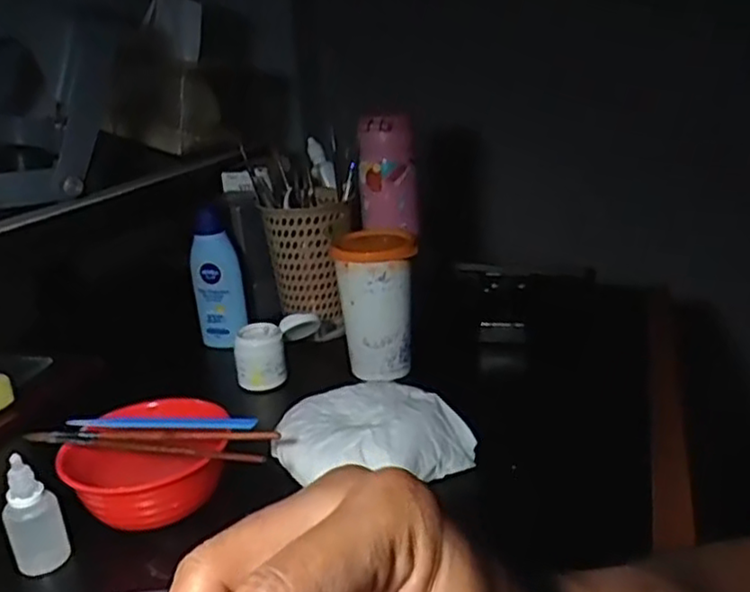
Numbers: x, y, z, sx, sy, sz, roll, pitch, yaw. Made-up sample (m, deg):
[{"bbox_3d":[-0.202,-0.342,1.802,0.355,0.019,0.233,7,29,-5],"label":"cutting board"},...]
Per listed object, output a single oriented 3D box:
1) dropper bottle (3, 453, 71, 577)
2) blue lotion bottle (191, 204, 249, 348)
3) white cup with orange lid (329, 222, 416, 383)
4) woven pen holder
[{"bbox_3d":[-0.208,0.133,0.423,0.027,0.071,0.022,-8,21,-14],"label":"dropper bottle"},{"bbox_3d":[-0.160,-0.018,0.712,0.048,0.140,0.026,-8,21,-12],"label":"blue lotion bottle"},{"bbox_3d":[0.001,0.007,0.642,0.070,0.121,0.075,-6,21,-7],"label":"white cup with orange lid"},{"bbox_3d":[-0.064,-0.044,0.739,0.084,0.114,0.097,-1,21,6],"label":"woven pen holder"}]

